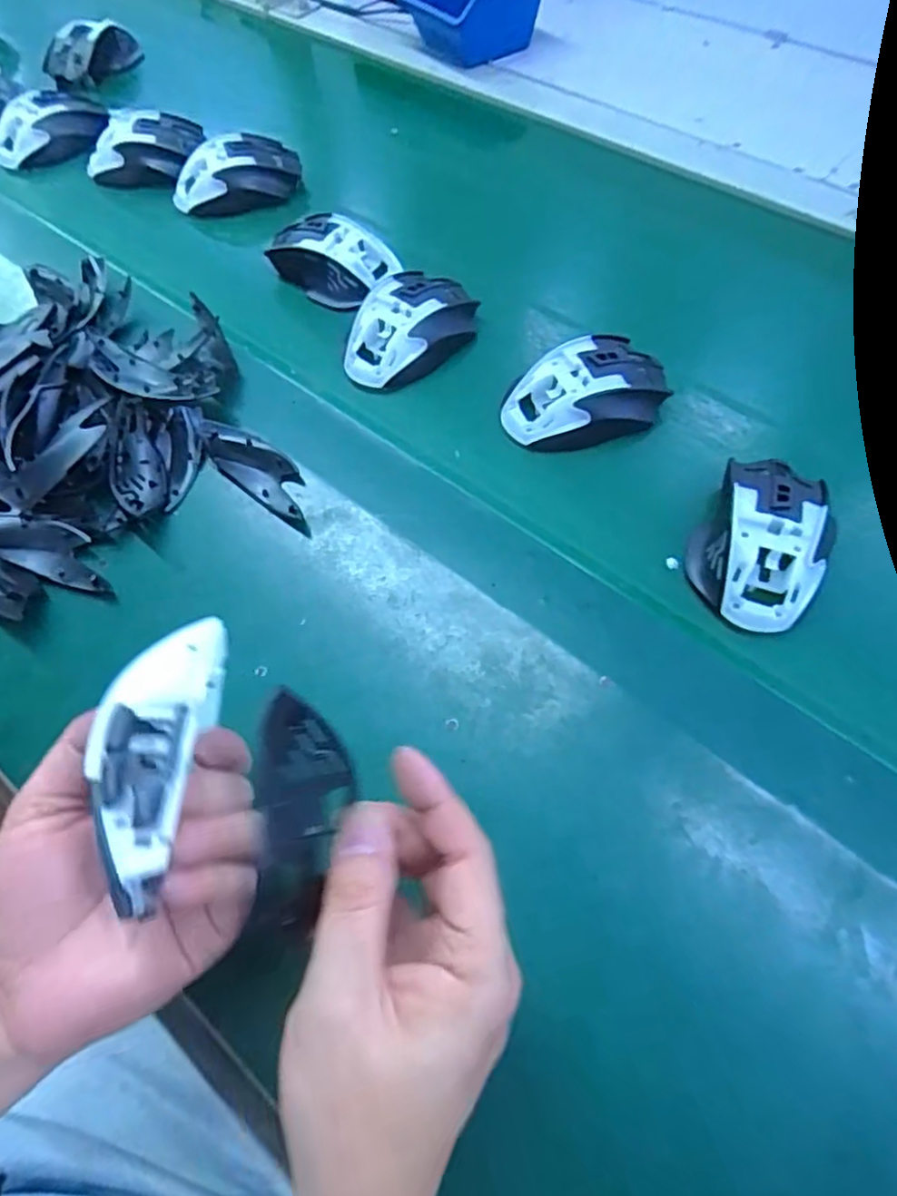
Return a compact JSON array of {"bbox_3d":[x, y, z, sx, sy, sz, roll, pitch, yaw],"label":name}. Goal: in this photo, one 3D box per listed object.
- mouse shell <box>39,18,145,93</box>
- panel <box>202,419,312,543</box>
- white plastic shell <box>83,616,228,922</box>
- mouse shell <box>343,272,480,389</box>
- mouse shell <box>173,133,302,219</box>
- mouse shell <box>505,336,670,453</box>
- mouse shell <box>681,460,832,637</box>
[{"bbox_3d":[-0.384,-0.586,0.708,0.101,0.050,0.048,-35,66,-16],"label":"mouse shell"},{"bbox_3d":[-0.120,-0.083,0.426,0.100,0.019,0.035,38,69,20],"label":"panel"},{"bbox_3d":[-0.109,0.055,0.246,0.036,0.023,0.107,1,60,3],"label":"white plastic shell"},{"bbox_3d":[-0.030,-0.199,0.479,0.065,0.035,0.104,37,69,20],"label":"mouse shell"},{"bbox_3d":[-0.189,-0.375,0.583,0.111,0.039,0.066,-26,64,-12],"label":"mouse shell"},{"bbox_3d":[0.095,-0.141,0.445,0.116,0.034,0.068,-20,63,-9],"label":"mouse shell"},{"bbox_3d":[0.186,-0.035,0.385,0.068,0.034,0.103,23,65,14],"label":"mouse shell"}]

